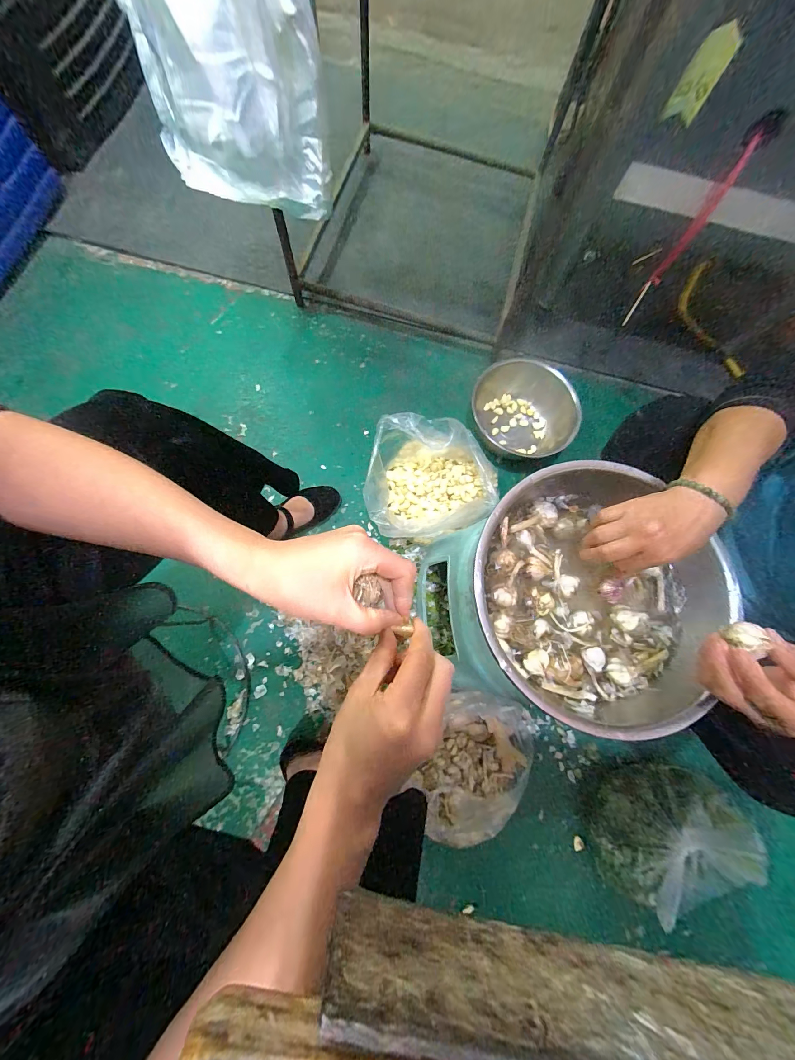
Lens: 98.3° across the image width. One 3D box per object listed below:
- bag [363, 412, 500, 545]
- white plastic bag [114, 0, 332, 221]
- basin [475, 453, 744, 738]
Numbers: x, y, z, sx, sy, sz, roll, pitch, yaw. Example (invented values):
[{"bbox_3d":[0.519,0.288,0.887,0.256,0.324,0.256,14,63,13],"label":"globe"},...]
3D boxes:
[{"bbox_3d":[0.079,-0.107,0.748,0.275,0.195,0.225,7,76,-3],"label":"bag"},{"bbox_3d":[-0.264,-0.682,0.506,0.234,0.343,0.187,41,77,5],"label":"white plastic bag"},{"bbox_3d":[0.245,0.082,0.410,0.313,0.079,0.288,0,76,-1],"label":"basin"}]

